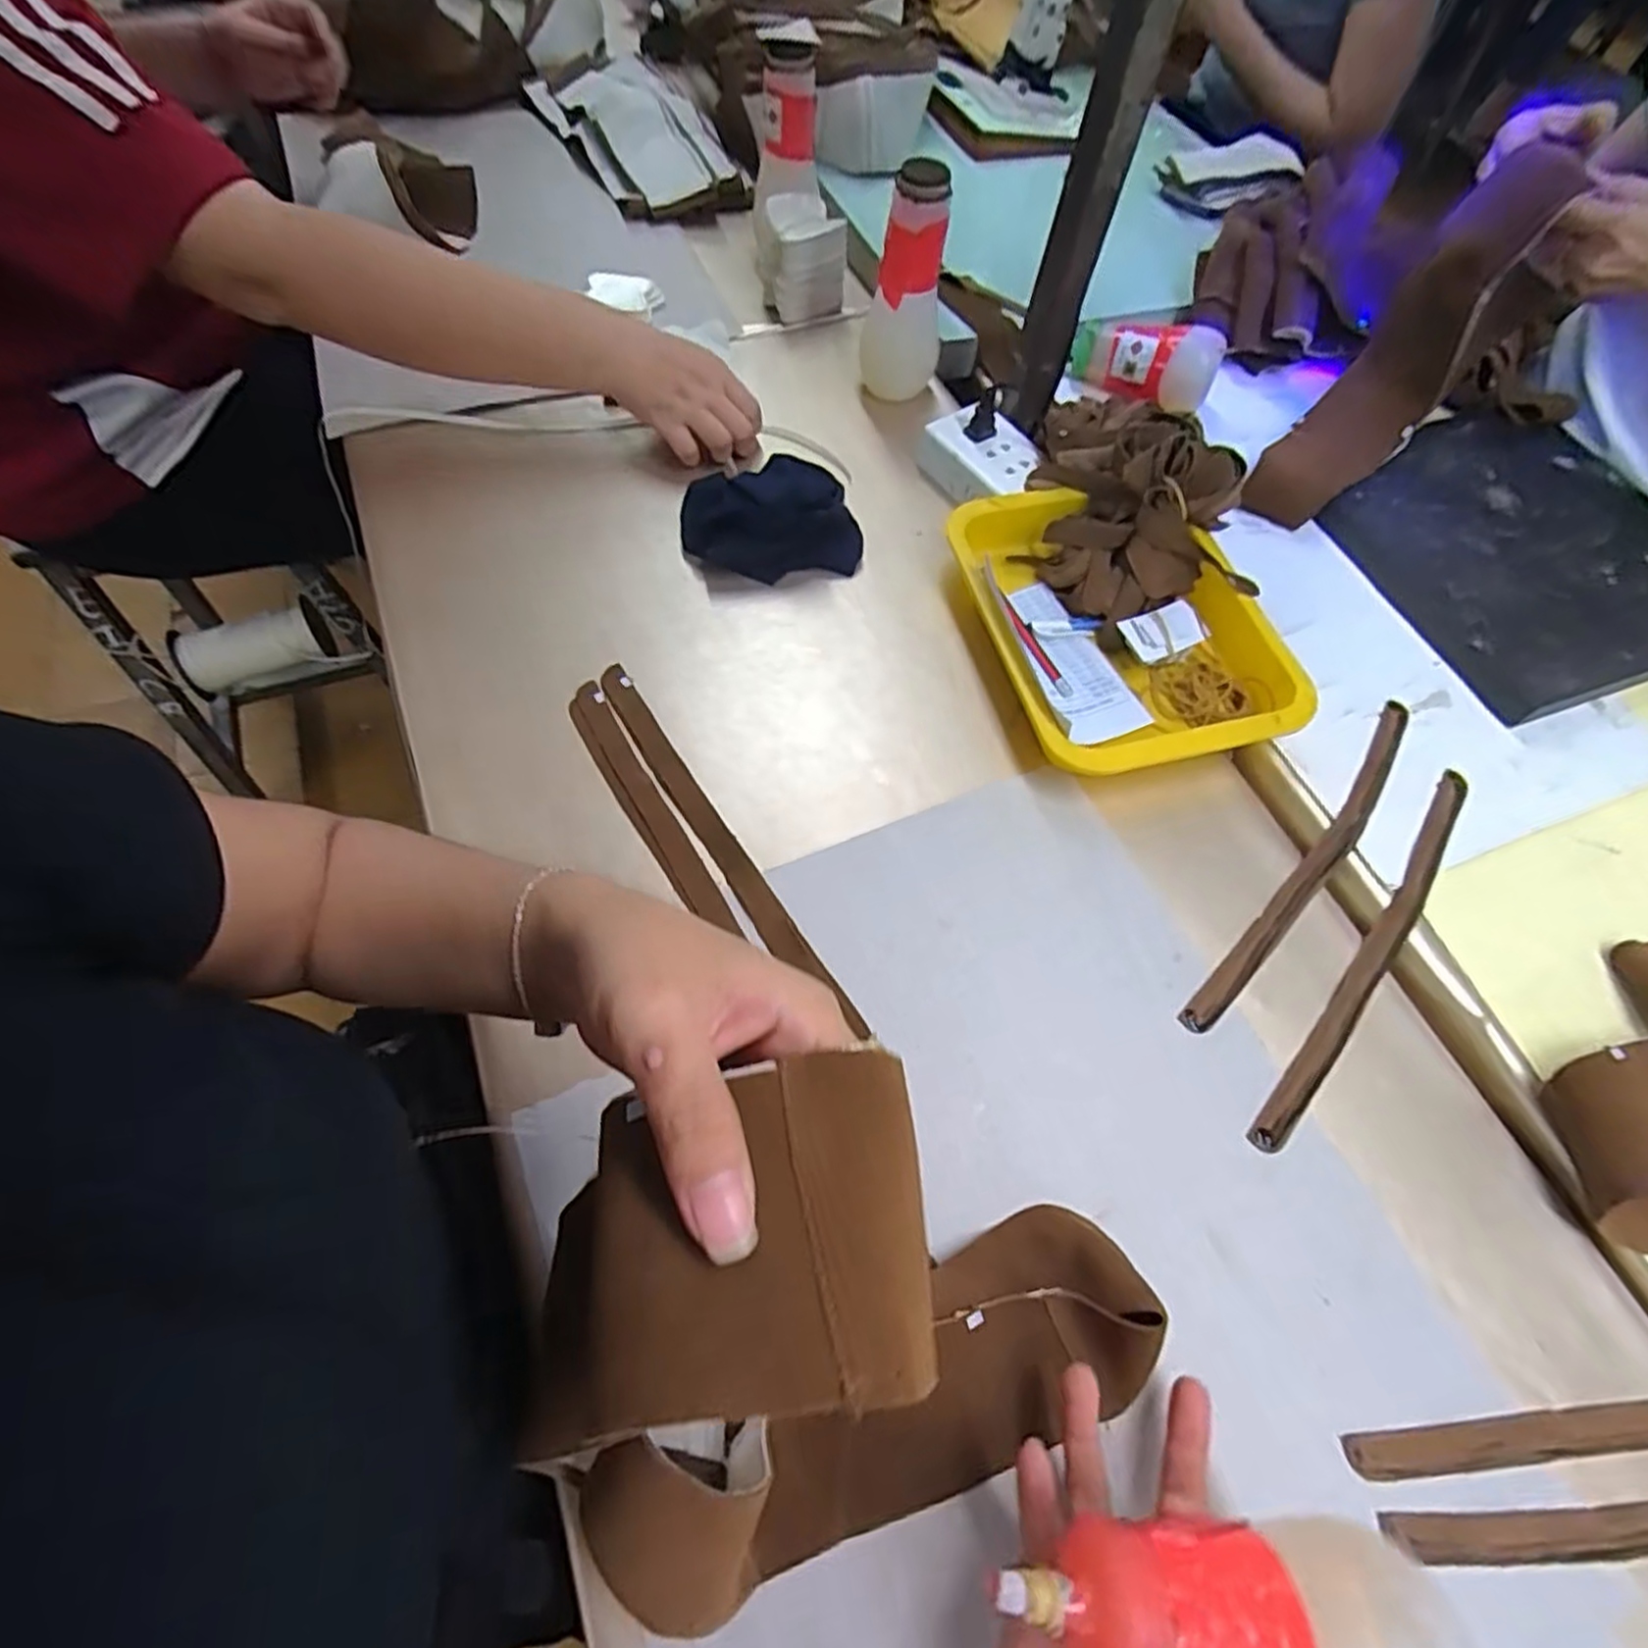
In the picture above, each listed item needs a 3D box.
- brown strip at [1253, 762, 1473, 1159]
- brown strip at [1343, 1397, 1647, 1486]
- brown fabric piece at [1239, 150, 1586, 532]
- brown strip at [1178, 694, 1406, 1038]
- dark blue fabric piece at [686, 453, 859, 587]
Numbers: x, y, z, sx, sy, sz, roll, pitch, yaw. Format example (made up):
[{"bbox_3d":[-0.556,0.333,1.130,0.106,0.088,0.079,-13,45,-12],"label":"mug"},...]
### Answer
[{"bbox_3d":[0.349,0.074,0.473,0.023,0.009,0.316,38,66,16],"label":"brown strip"},{"bbox_3d":[0.403,0.288,0.364,0.318,0.004,0.020,-3,62,-5],"label":"brown strip"},{"bbox_3d":[0.463,-0.364,0.617,0.085,0.114,0.267,43,112,18],"label":"brown fabric piece"},{"bbox_3d":[0.327,0.021,0.501,0.027,0.012,0.314,39,66,17],"label":"brown strip"},{"bbox_3d":[-0.046,-0.253,0.604,0.133,0.055,0.114,-8,62,-8],"label":"dark blue fabric piece"}]

